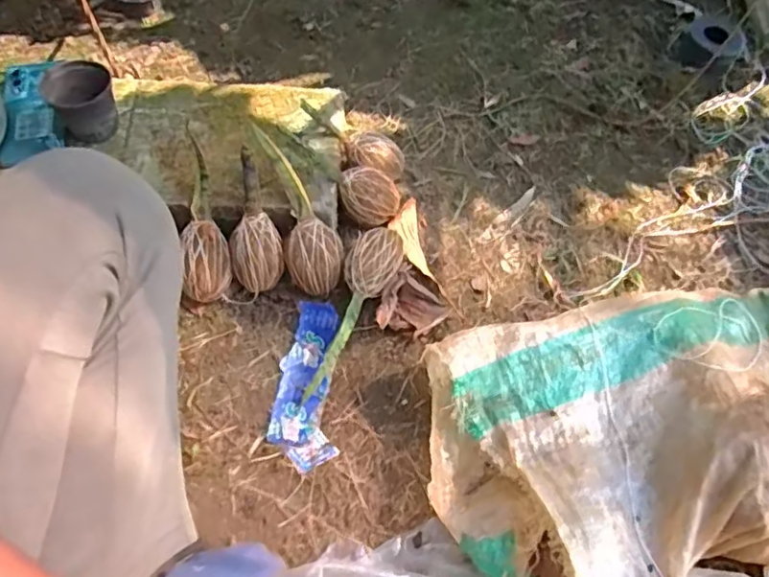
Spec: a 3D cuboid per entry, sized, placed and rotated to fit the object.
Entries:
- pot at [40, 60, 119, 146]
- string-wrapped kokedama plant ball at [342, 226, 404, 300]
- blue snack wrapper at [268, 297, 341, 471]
[{"bbox_3d":[-0.348,-0.215,0.696,0.070,0.063,0.088,-27,64,-18],"label":"pot"},{"bbox_3d":[-0.014,-0.026,0.695,0.059,0.054,0.086,27,61,12],"label":"string-wrapped kokedama plant ball"},{"bbox_3d":[-0.086,0.099,0.640,0.068,0.021,0.177,-1,61,-4],"label":"blue snack wrapper"}]

